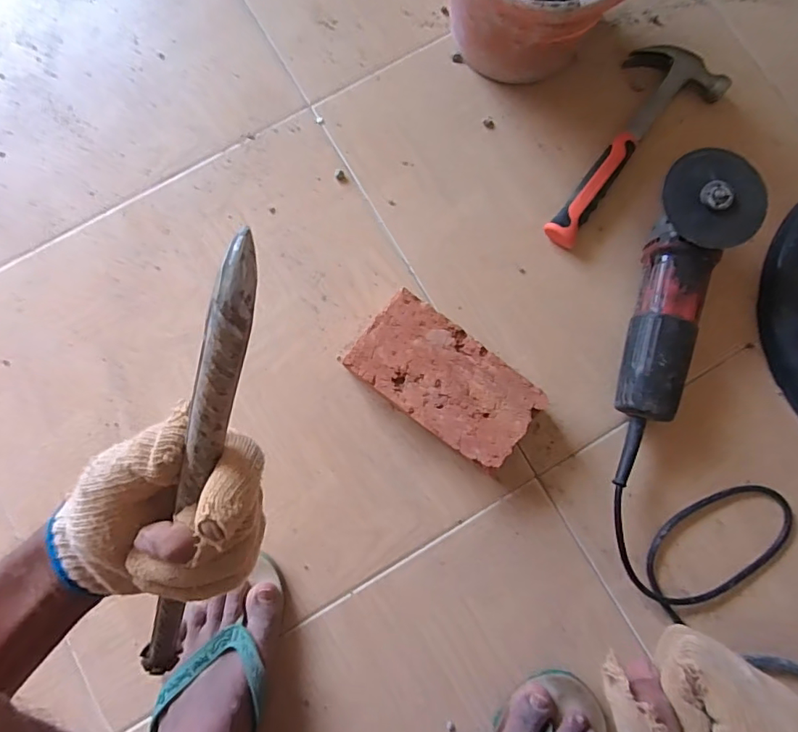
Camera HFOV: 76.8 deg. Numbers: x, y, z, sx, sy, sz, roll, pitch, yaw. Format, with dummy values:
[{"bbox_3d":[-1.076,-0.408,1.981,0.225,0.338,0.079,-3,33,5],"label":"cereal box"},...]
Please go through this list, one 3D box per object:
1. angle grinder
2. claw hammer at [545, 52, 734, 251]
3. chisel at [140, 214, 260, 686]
[{"bbox_3d":[0.284,-0.074,0.503,0.090,0.090,0.259,11,82,1],"label":"angle grinder"},{"bbox_3d":[0.244,-0.252,0.561,0.101,0.024,0.269,42,83,7],"label":"claw hammer"},{"bbox_3d":[-0.106,0.080,0.251,0.015,0.013,0.320,29,125,5],"label":"chisel"}]

